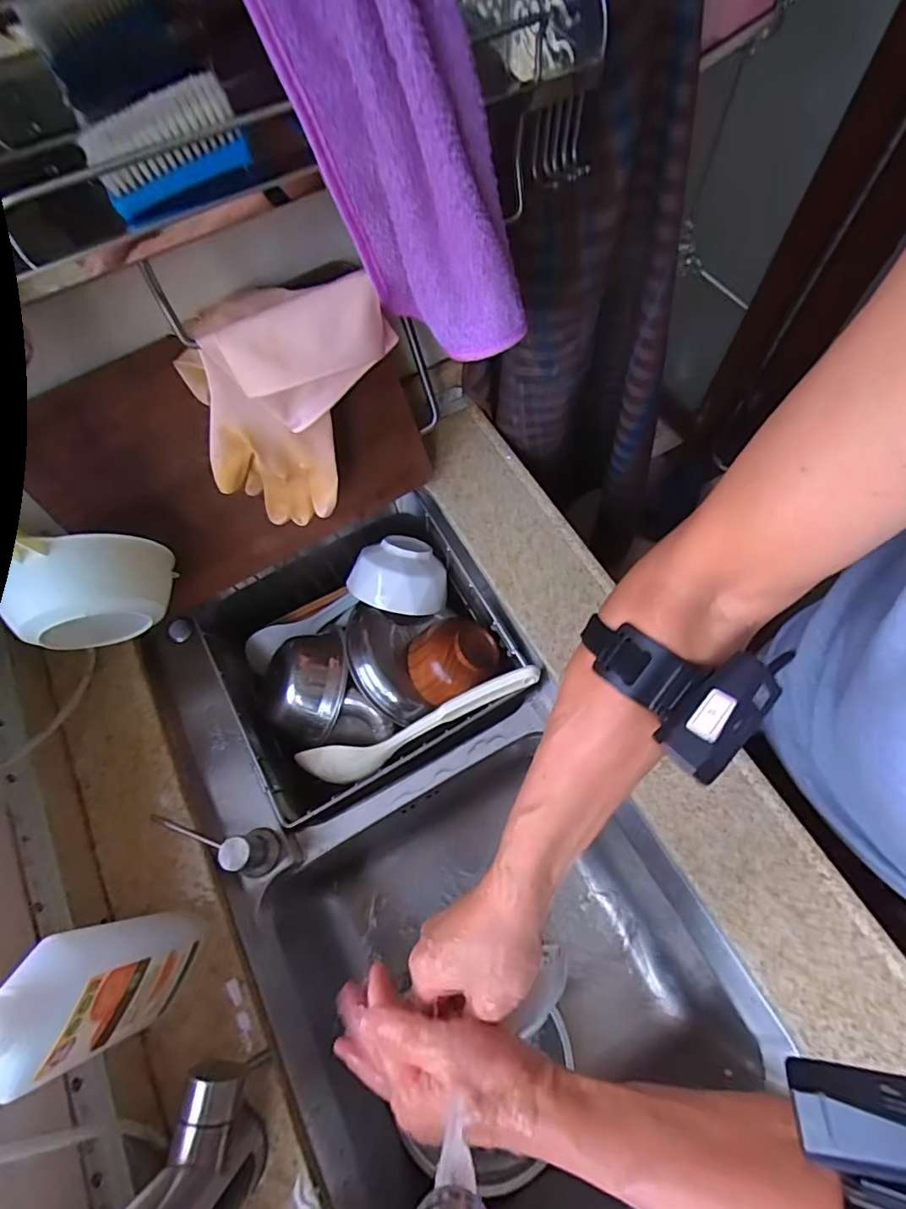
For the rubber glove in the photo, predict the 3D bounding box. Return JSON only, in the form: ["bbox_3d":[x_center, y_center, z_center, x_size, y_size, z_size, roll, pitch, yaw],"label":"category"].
[{"bbox_3d":[-0.127,-0.156,0.465,0.166,0.219,0.048,-15,67,-3],"label":"rubber glove"}]

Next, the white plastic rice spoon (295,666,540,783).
[{"bbox_3d":[-0.040,0.131,0.592,0.283,0.029,0.048,-26,67,9],"label":"white plastic rice spoon"}]

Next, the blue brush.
[{"bbox_3d":[-0.158,-0.254,0.305,0.080,0.040,0.029,-23,68,-7],"label":"blue brush"}]

